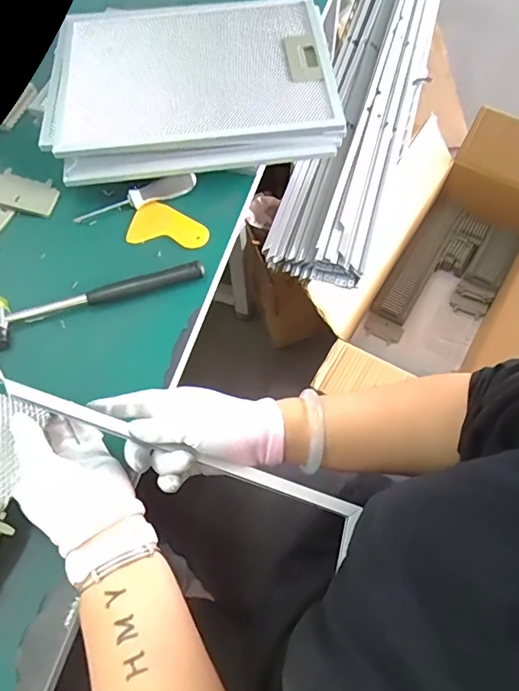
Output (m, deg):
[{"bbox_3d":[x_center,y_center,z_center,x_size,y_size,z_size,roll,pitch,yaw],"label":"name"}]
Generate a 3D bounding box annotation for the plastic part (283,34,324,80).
[{"bbox_3d":[0.057,-0.367,0.620,0.042,0.020,0.074,-9,62,-3],"label":"plastic part"}]

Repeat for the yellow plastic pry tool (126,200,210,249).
[{"bbox_3d":[-0.112,-0.152,0.605,0.098,0.011,0.061,5,62,5],"label":"yellow plastic pry tool"}]

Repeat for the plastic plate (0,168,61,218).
[{"bbox_3d":[-0.304,-0.197,0.621,0.087,0.006,0.053,17,67,-4],"label":"plastic plate"}]

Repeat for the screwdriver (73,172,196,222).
[{"bbox_3d":[-0.157,-0.189,0.617,0.155,0.024,0.029,-17,63,-7],"label":"screwdriver"}]

